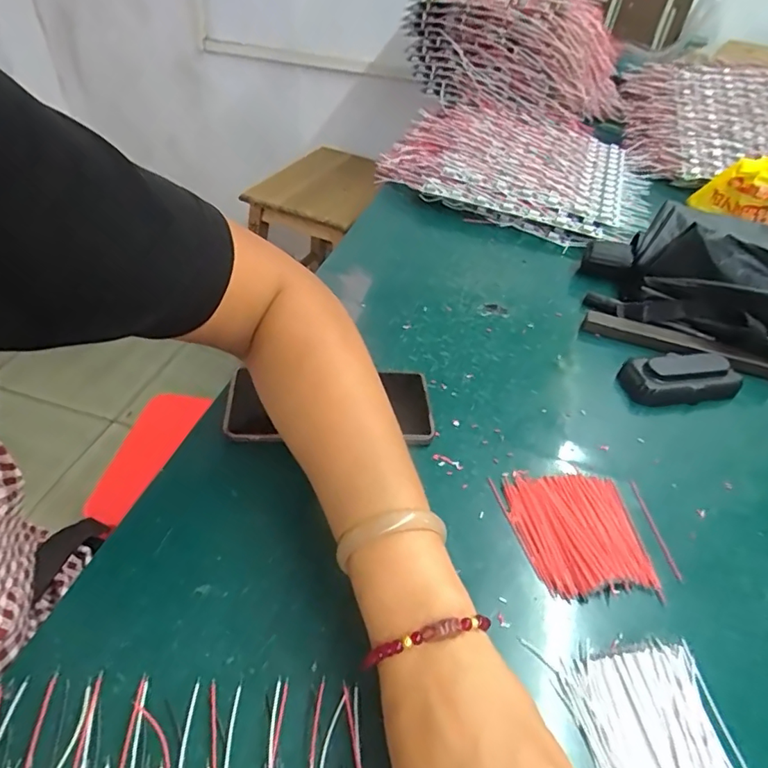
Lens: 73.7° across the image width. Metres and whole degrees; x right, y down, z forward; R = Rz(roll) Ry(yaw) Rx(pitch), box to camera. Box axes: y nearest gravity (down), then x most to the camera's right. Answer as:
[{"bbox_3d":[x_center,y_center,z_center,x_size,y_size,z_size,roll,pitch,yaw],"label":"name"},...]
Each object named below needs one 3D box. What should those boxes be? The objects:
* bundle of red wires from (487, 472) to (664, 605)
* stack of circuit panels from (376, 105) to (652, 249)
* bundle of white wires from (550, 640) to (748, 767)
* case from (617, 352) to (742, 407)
[{"bbox_3d":[0.137,0.104,0.367,0.095,0.011,0.094,2,45,-6],"label":"bundle of red wires"},{"bbox_3d":[0.205,-0.324,0.784,0.378,0.073,0.299,24,47,16],"label":"stack of circuit panels"},{"bbox_3d":[0.150,0.190,0.277,0.086,0.012,0.087,-3,46,-11],"label":"bundle of white wires"},{"bbox_3d":[0.281,-0.004,0.482,0.109,0.033,0.048,2,45,-5],"label":"case"}]

